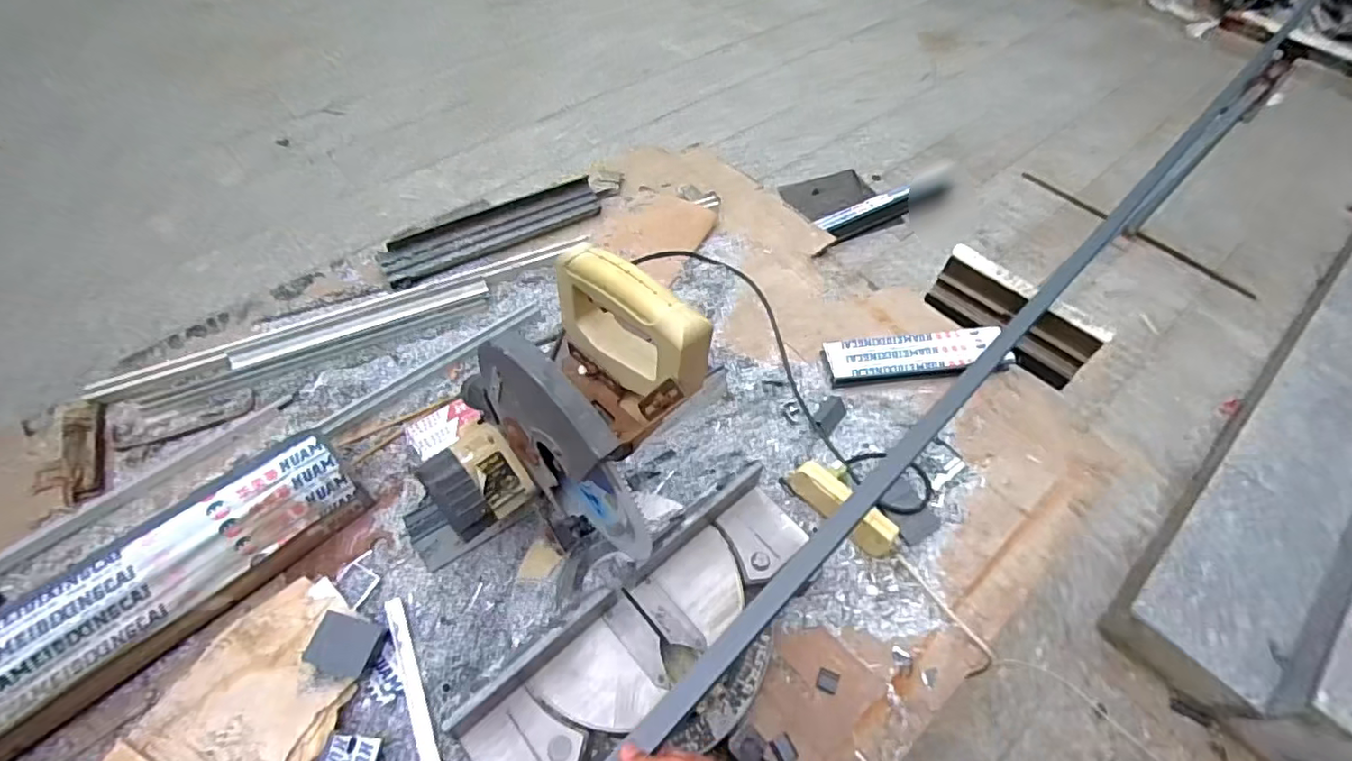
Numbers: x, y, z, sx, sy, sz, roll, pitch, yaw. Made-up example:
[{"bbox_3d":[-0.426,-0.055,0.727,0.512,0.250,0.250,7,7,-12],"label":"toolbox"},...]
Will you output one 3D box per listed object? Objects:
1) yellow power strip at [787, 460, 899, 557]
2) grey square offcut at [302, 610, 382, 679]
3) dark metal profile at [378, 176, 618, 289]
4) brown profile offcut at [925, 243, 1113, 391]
[{"bbox_3d":[0.244,0.186,0.887,0.172,0.056,0.048,37,62,19],"label":"yellow power strip"},{"bbox_3d":[-0.418,0.333,0.761,0.078,0.014,0.064,16,57,7],"label":"grey square offcut"},{"bbox_3d":[-0.344,-0.309,1.174,0.449,0.027,0.123,-29,63,-21],"label":"dark metal profile"},{"bbox_3d":[0.626,-0.122,1.132,0.089,0.112,0.307,-37,66,-26],"label":"brown profile offcut"}]

